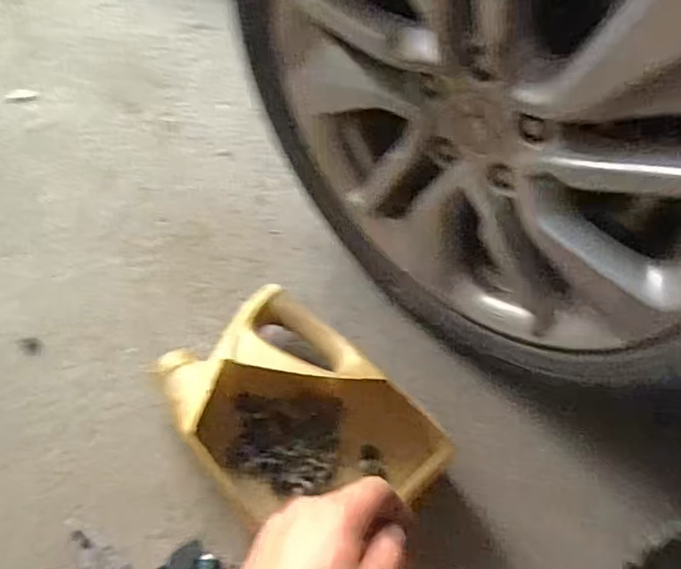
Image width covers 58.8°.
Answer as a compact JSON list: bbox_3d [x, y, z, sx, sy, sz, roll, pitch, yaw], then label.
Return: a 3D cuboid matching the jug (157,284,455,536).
[{"bbox_3d":[-0.052,0.151,0.667,0.288,0.094,0.206,41,64,15],"label":"jug"}]

